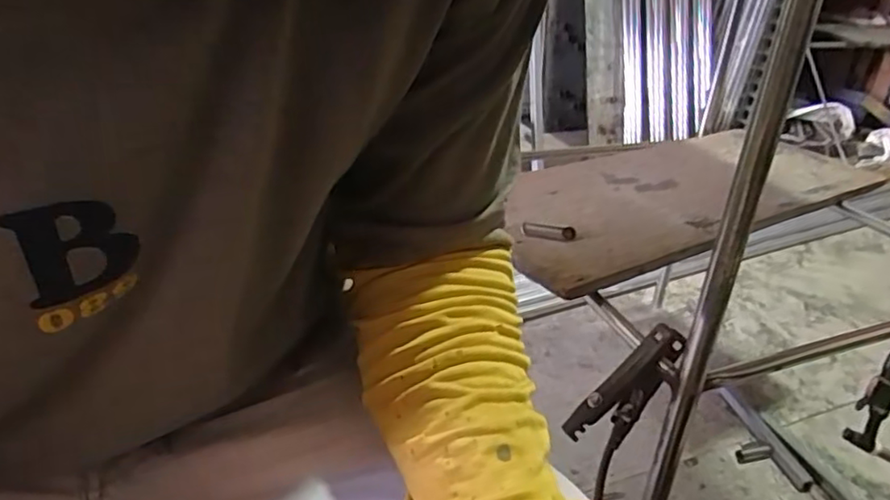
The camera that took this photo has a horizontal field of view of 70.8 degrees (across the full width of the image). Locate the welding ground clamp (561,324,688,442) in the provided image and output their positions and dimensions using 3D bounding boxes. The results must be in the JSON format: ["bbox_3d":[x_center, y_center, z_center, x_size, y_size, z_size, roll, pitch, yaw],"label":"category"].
[{"bbox_3d":[0.197,0.151,0.662,0.064,0.156,0.036,33,17,-23],"label":"welding ground clamp"}]

